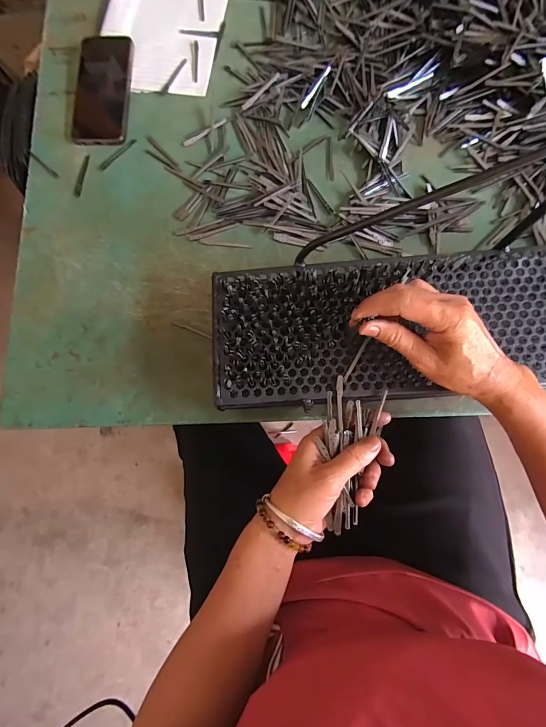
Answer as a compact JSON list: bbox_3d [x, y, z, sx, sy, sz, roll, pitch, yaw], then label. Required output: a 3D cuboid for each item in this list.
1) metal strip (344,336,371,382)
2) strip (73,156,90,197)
[{"bbox_3d":[0.081,-0.004,0.339,0.004,0.004,0.047,29,83,15],"label":"metal strip"},{"bbox_3d":[-0.265,-0.260,0.480,0.010,0.004,0.063,9,82,5],"label":"strip"}]

